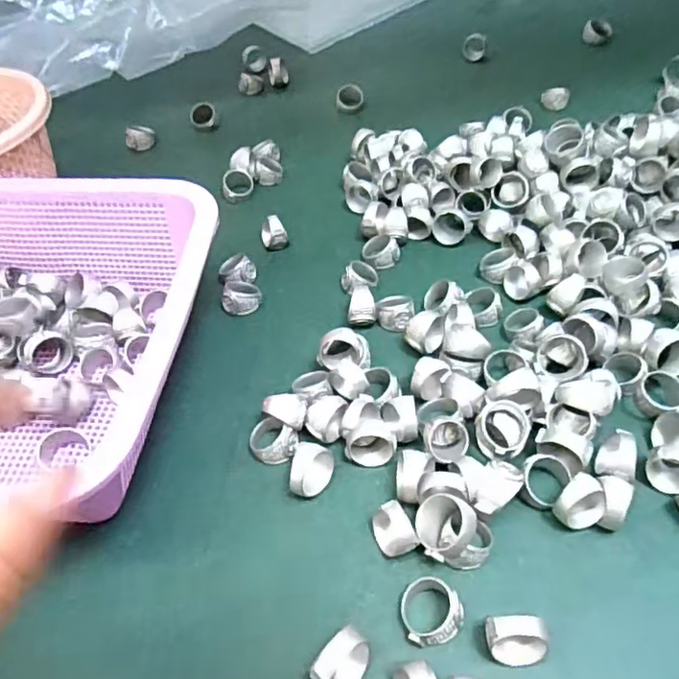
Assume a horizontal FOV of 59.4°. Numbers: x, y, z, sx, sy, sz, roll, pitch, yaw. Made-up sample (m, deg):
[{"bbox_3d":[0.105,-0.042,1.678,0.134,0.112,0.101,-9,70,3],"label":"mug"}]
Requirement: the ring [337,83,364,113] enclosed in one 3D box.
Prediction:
[{"bbox_3d":[0.010,-0.235,0.578,0.026,0.018,0.026,-2,50,2],"label":"ring"}]

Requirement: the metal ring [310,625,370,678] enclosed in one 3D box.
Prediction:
[{"bbox_3d":[0.003,0.135,0.250,0.015,0.023,0.028,30,57,25],"label":"metal ring"}]

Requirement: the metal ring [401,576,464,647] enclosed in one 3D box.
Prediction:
[{"bbox_3d":[0.042,0.120,0.264,0.027,0.015,0.027,-2,50,2],"label":"metal ring"}]

